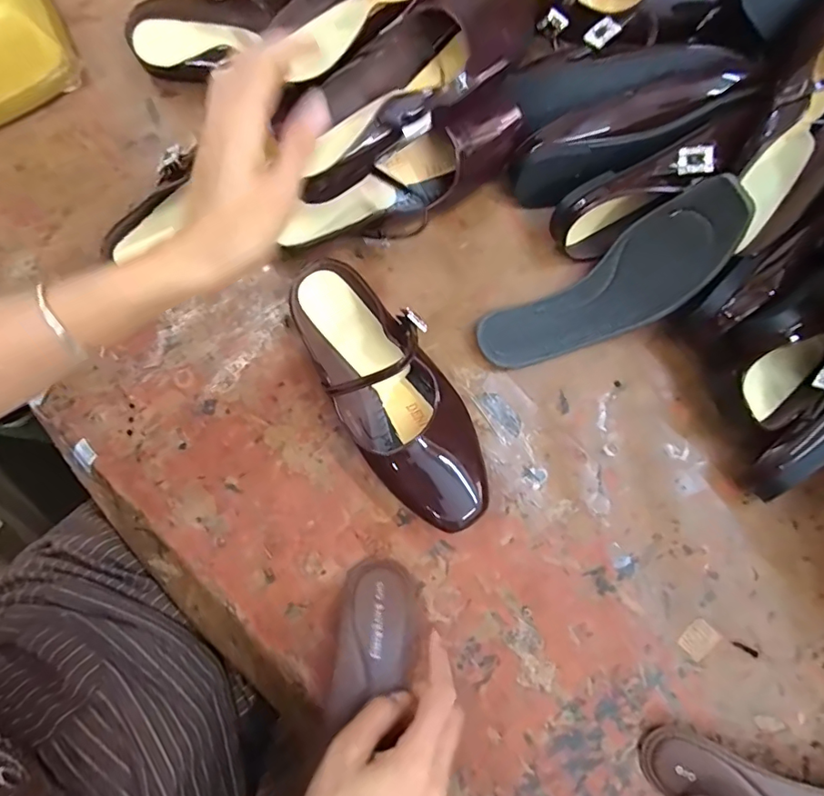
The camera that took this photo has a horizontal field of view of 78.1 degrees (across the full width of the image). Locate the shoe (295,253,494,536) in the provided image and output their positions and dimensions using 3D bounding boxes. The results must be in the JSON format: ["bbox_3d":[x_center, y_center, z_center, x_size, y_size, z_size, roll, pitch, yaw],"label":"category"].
[{"bbox_3d":[-0.018,-0.010,0.393,0.086,0.065,0.233,-30,80,-6],"label":"shoe"}]

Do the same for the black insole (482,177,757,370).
[{"bbox_3d":[0.155,-0.085,0.406,0.210,0.049,0.074,-32,79,18],"label":"black insole"}]

